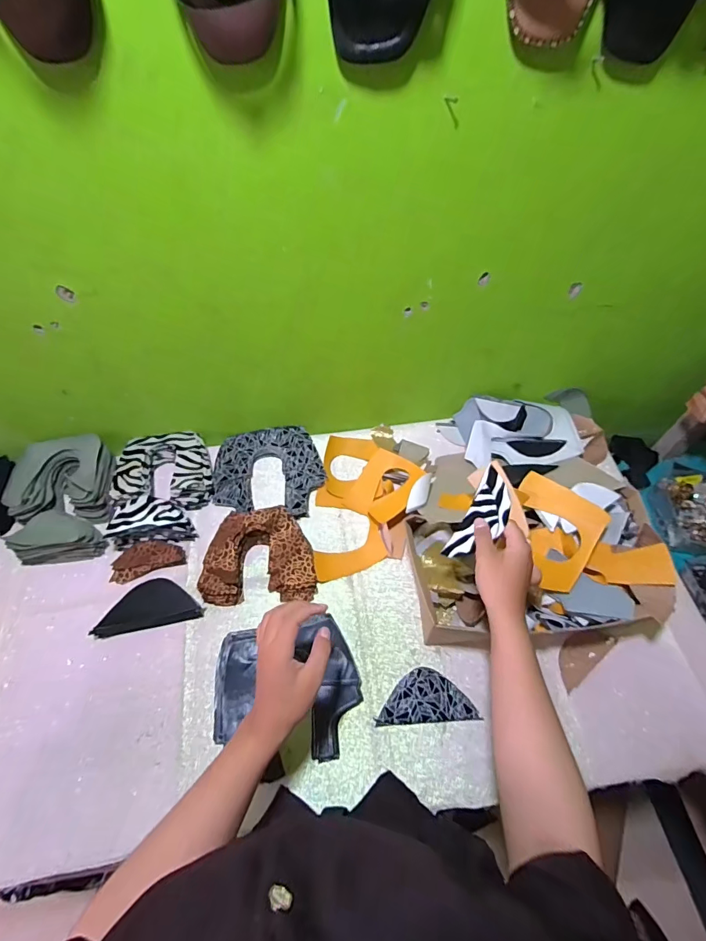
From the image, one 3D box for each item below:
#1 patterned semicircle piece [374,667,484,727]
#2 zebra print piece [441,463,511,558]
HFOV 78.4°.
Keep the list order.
[{"bbox_3d":[0.099,0.310,0.596,0.131,0.009,0.066,-3,57,-2],"label":"patterned semicircle piece"},{"bbox_3d":[0.157,0.061,0.528,0.050,0.017,0.120,33,105,19],"label":"zebra print piece"}]

